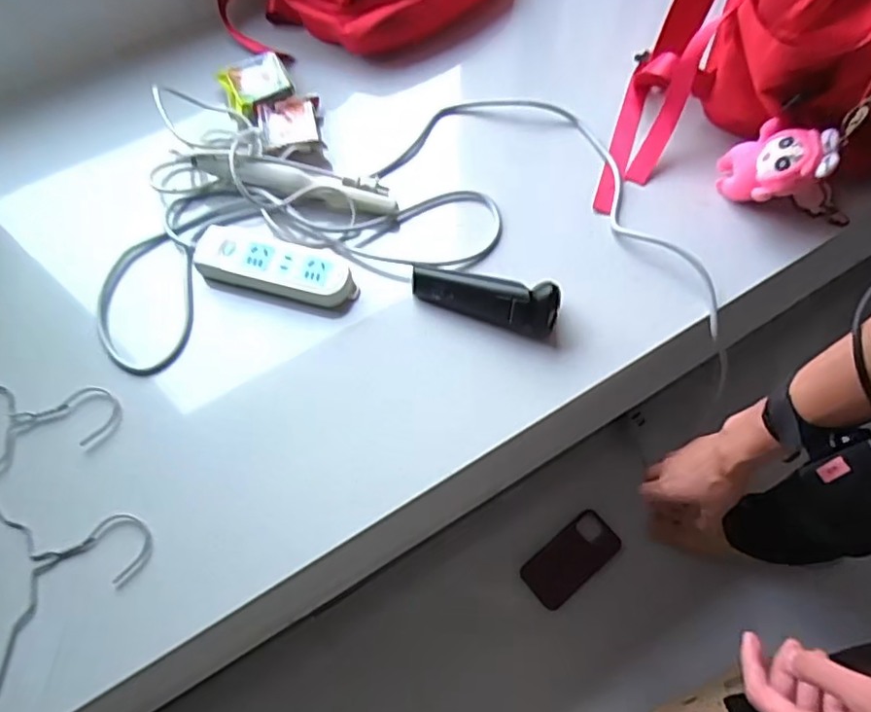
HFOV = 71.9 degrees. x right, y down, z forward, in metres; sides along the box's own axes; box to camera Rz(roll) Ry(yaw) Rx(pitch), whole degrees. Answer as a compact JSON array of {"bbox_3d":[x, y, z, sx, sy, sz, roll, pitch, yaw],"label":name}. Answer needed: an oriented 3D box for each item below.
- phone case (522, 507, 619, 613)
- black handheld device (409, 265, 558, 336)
[{"bbox_3d":[0.220,0.329,0.973,0.160,0.008,0.078,-38,76,-11],"label":"phone case"},{"bbox_3d":[0.051,-0.063,0.632,0.154,0.053,0.044,20,66,11],"label":"black handheld device"}]

